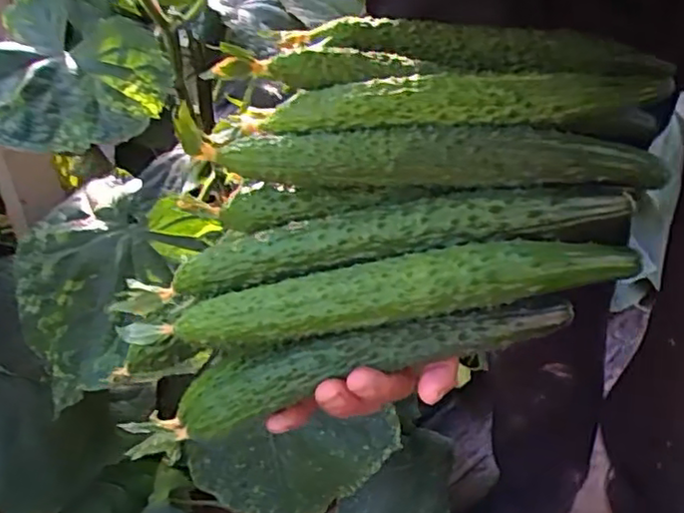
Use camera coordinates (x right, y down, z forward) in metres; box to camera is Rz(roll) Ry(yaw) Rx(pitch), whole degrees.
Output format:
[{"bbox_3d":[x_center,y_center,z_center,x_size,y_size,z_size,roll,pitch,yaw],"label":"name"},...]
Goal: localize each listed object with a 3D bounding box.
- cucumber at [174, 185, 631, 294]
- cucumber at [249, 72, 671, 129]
[{"bbox_3d":[0.025,-0.016,0.377,0.247,0.025,0.032,-10,38,9],"label":"cucumber"},{"bbox_3d":[0.065,-0.088,0.382,0.229,0.028,0.027,-2,39,3],"label":"cucumber"}]

